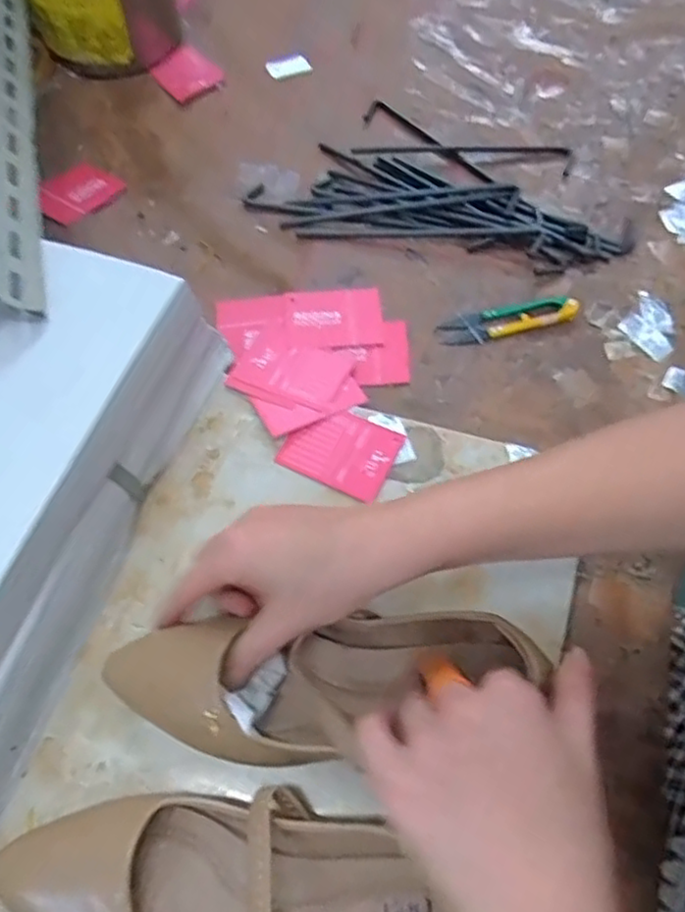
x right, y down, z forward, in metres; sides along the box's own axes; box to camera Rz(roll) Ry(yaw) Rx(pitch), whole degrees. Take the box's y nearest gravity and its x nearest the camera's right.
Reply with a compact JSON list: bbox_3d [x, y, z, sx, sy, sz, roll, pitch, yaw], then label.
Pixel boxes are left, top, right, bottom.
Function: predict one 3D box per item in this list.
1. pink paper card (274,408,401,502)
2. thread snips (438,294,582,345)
[{"bbox_3d":[-0.001,-0.005,0.459,0.070,0.004,0.055,25,67,13],"label":"pink paper card"},{"bbox_3d":[0.123,-0.101,0.504,0.101,0.016,0.024,-12,64,-4],"label":"thread snips"}]

